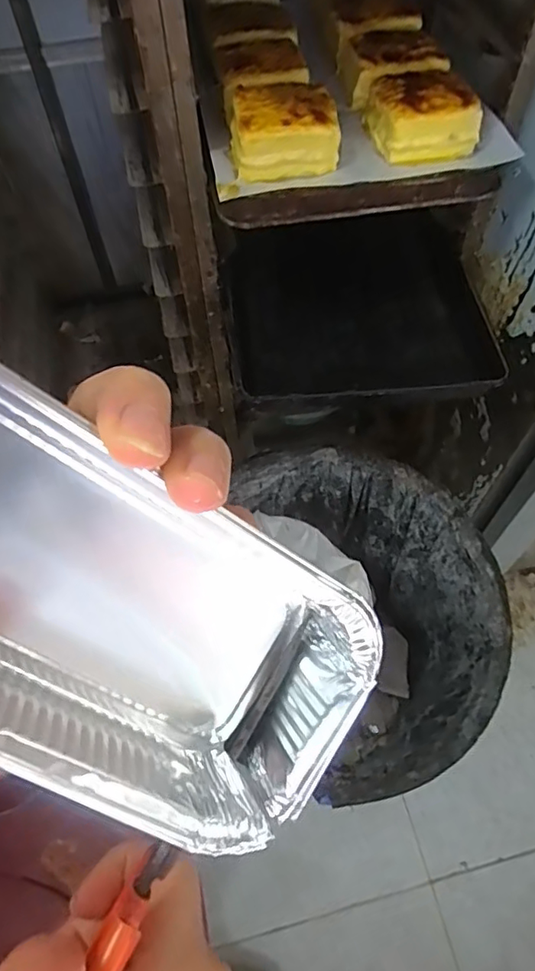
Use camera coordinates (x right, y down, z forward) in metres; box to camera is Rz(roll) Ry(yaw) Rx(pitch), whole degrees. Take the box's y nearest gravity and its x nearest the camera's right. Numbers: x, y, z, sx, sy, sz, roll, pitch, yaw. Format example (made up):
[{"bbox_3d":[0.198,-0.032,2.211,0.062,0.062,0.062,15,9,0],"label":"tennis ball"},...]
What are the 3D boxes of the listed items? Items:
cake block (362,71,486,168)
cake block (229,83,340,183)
[{"bbox_3d":[0.198,-0.486,0.722,0.119,0.060,0.123,-15,61,-8],"label":"cake block"},{"bbox_3d":[0.019,-0.460,0.709,0.131,0.063,0.118,-5,60,-3],"label":"cake block"}]

